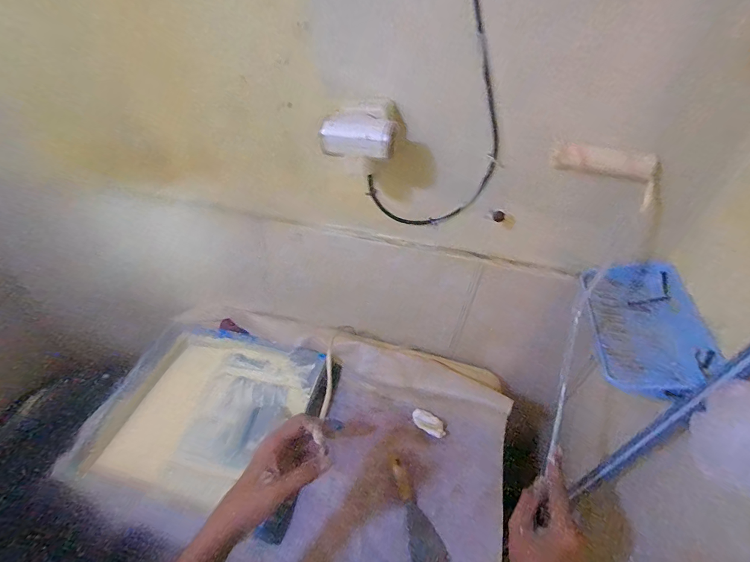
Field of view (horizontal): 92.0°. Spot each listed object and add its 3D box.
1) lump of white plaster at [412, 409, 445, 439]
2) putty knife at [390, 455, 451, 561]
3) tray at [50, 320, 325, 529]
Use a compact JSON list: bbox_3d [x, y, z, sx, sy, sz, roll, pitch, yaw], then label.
[{"bbox_3d":[0.095,0.250,0.637,0.062,0.007,0.031,24,69,25],"label":"lump of white plaster"},{"bbox_3d":[0.067,0.360,0.572,0.050,0.027,0.155,-8,45,-12],"label":"putty knife"},{"bbox_3d":[-0.280,0.227,0.625,0.337,0.056,0.297,12,45,8],"label":"tray"}]

